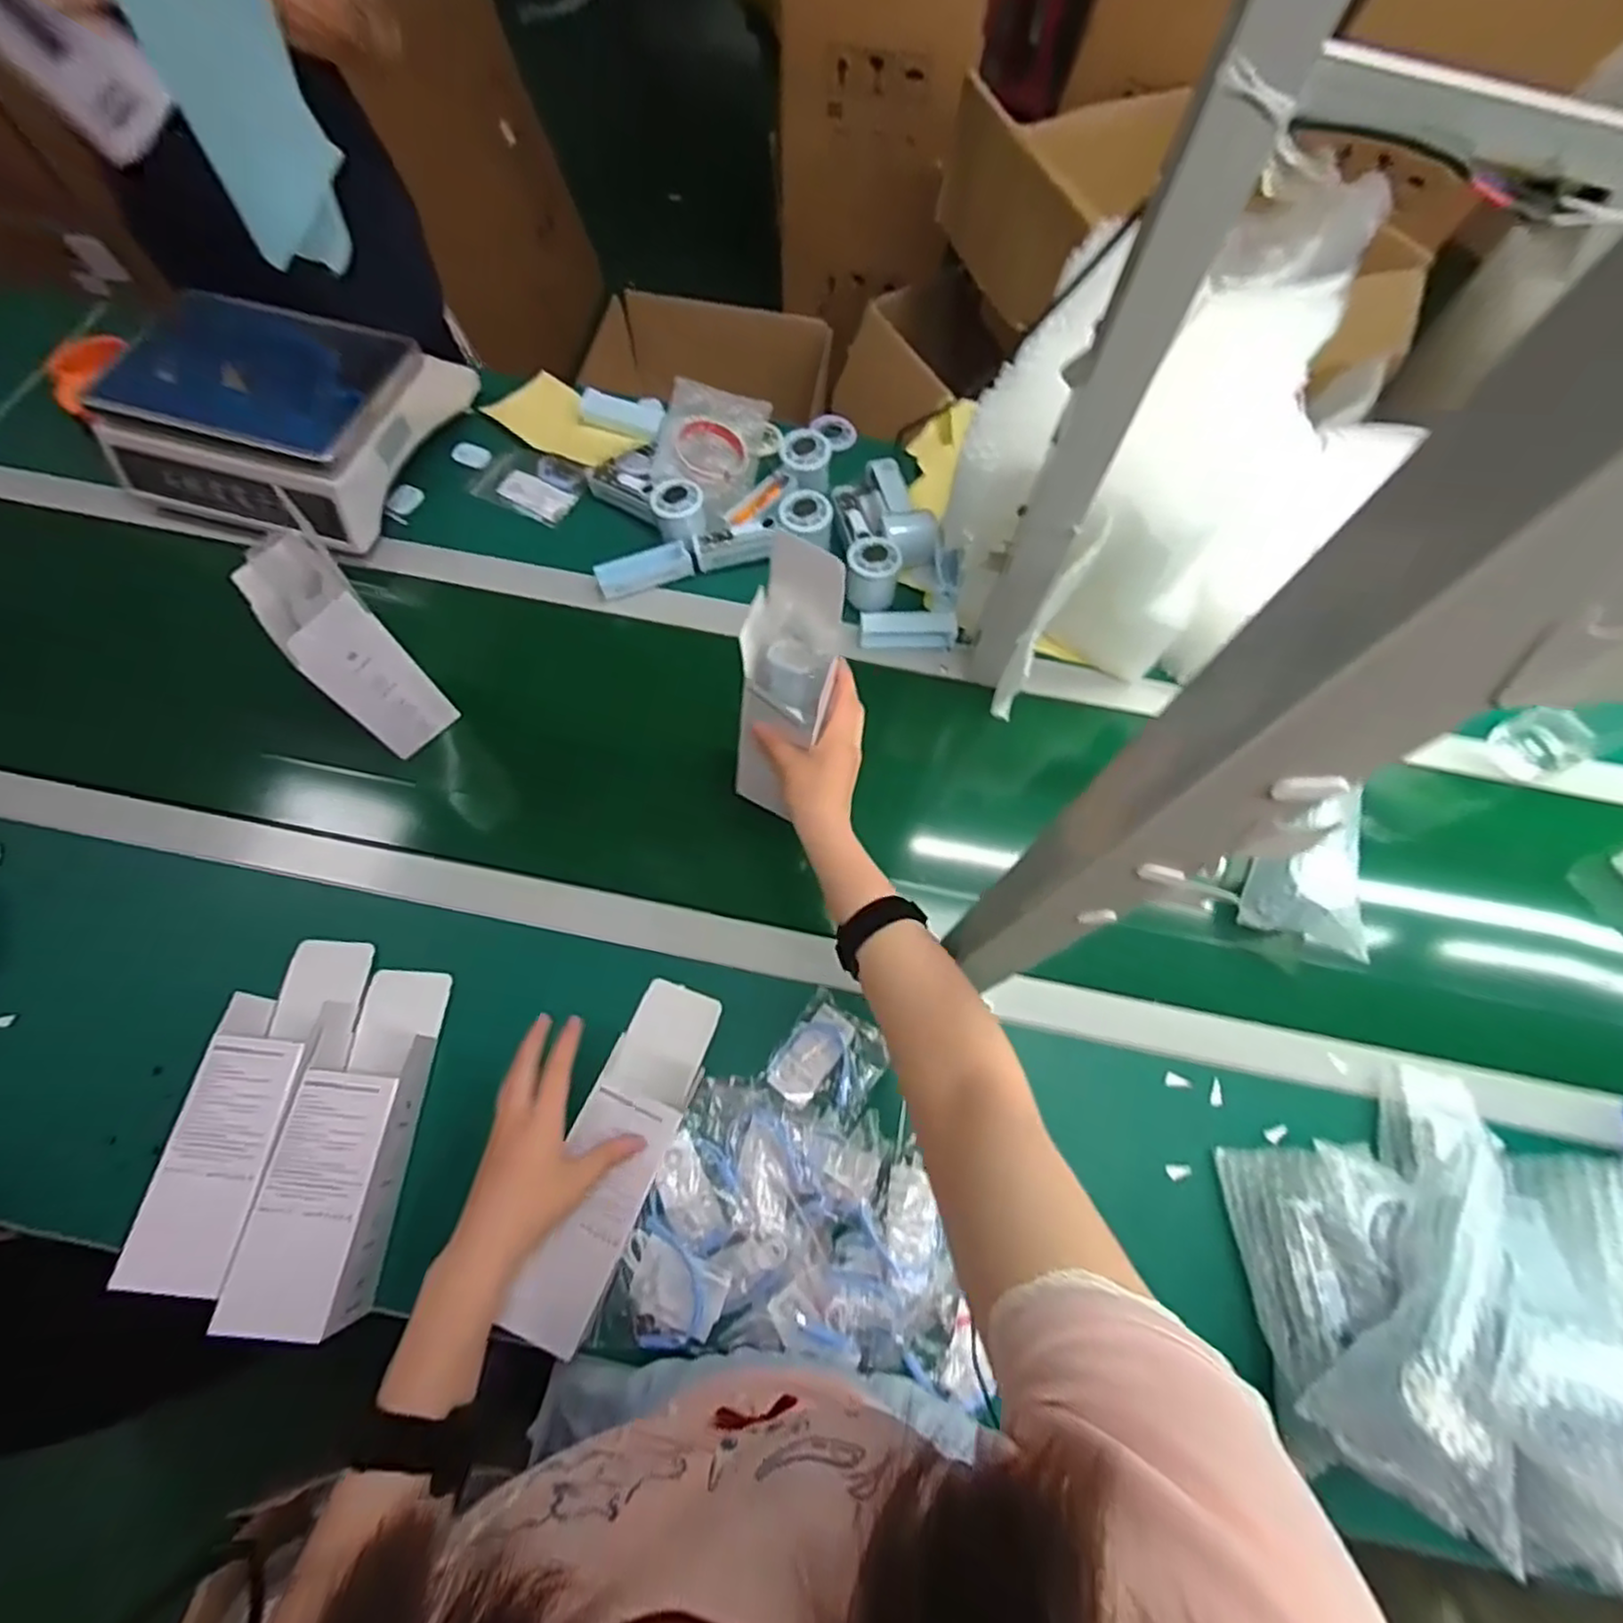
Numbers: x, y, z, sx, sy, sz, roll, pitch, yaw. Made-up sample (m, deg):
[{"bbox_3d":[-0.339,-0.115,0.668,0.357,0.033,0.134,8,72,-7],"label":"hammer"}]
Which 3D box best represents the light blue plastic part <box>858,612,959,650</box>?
[{"bbox_3d":[0.103,-0.195,0.746,0.102,0.021,0.032,4,68,0],"label":"light blue plastic part"}]

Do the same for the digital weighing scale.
[{"bbox_3d":[-0.582,-0.447,0.779,0.277,0.127,0.277,15,69,4],"label":"digital weighing scale"}]

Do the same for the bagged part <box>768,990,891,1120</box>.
[{"bbox_3d":[0.016,0.211,0.590,0.081,0.008,0.086,33,71,11],"label":"bagged part"}]

